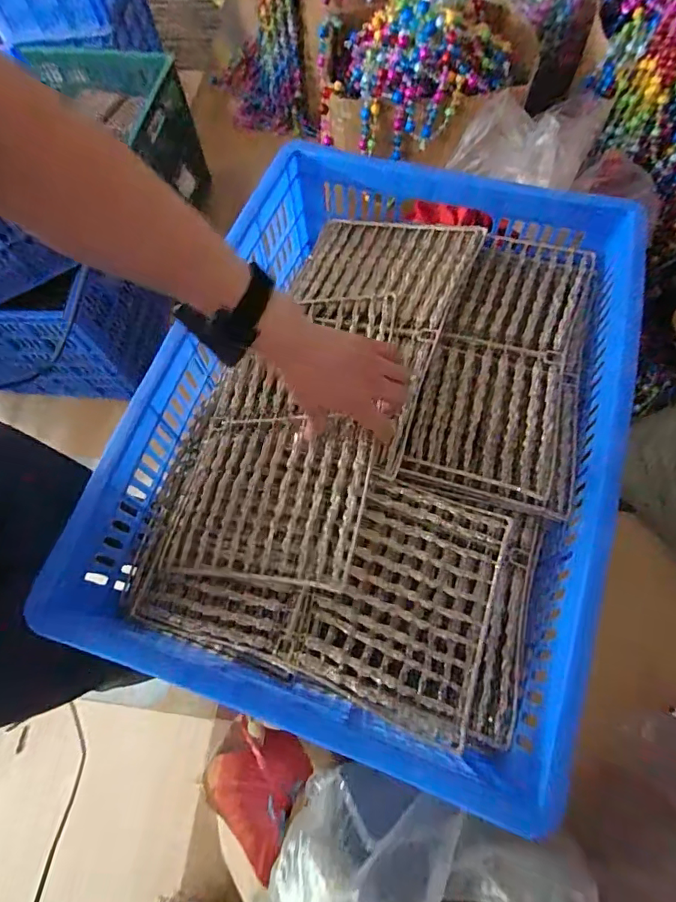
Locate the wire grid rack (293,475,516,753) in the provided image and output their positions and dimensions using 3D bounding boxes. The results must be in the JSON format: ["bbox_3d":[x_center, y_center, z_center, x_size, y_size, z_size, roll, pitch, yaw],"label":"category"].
[{"bbox_3d":[0.062,0.142,0.471,0.164,0.025,0.210,18,70,10],"label":"wire grid rack"}]

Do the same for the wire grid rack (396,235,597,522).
[{"bbox_3d":[0.207,-0.113,0.583,0.178,0.032,0.363,15,69,9],"label":"wire grid rack"}]

